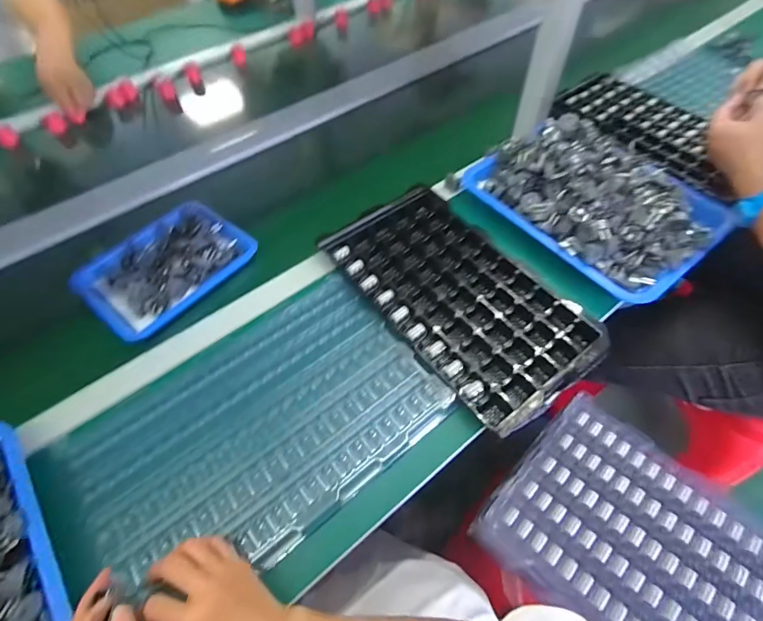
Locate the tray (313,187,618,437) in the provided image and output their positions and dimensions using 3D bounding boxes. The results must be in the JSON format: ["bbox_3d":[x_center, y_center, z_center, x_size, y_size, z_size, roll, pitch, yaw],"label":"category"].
[{"bbox_3d":[0.100,-0.025,0.549,0.203,0.042,0.355,-33,60,-18],"label":"tray"}]

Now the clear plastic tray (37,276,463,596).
[{"bbox_3d":[-0.136,0.125,0.457,0.372,0.036,0.247,-35,61,-20],"label":"clear plastic tray"}]

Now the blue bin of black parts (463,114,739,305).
[{"bbox_3d":[0.315,-0.186,0.595,0.251,0.071,0.326,-34,61,-19],"label":"blue bin of black parts"}]

